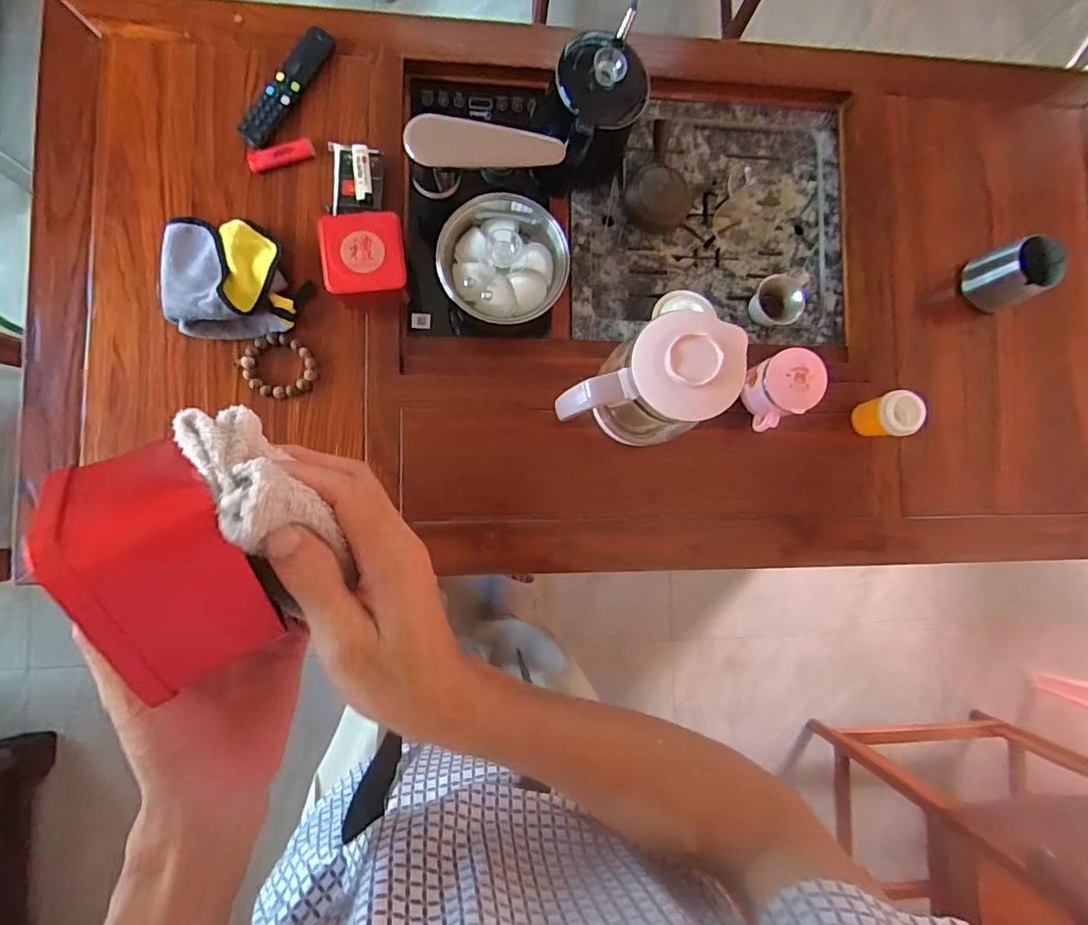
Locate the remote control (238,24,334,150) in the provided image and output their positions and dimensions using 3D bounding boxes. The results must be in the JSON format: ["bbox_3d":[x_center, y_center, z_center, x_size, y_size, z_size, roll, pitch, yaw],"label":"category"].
[{"bbox_3d":[-0.337,-0.495,0.709,0.039,0.014,0.182,34,84,-3],"label":"remote control"}]

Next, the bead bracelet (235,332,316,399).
[{"bbox_3d":[-0.339,-0.122,0.690,0.082,0.010,0.083,0,87,-6],"label":"bead bracelet"}]

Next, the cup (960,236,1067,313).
[{"bbox_3d":[0.671,-0.271,0.778,0.078,0.106,0.081,0,87,-6],"label":"cup"}]

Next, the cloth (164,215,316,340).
[{"bbox_3d":[-0.384,-0.234,0.674,0.162,0.050,0.149,-7,87,-7],"label":"cloth"}]

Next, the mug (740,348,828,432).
[{"bbox_3d":[0.312,-0.097,0.718,0.081,0.097,0.083,0,87,-6],"label":"mug"}]

